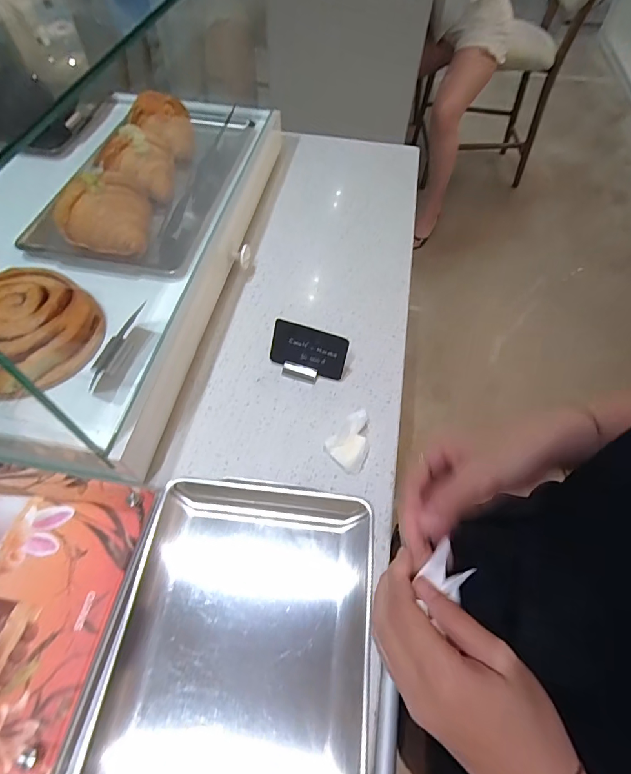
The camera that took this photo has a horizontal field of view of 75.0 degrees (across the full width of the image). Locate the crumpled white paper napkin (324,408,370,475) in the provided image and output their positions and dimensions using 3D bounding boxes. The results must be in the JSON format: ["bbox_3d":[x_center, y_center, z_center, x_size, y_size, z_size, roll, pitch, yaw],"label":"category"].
[{"bbox_3d":[0.041,0.057,0.430,0.044,0.024,0.053,41,65,21],"label":"crumpled white paper napkin"}]

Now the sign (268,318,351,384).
[{"bbox_3d":[-0.009,-0.037,0.471,0.085,0.064,0.009,16,27,8],"label":"sign"}]

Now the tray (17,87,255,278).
[{"bbox_3d":[-0.216,-0.297,0.551,0.186,0.079,0.359,9,58,4],"label":"tray"}]

